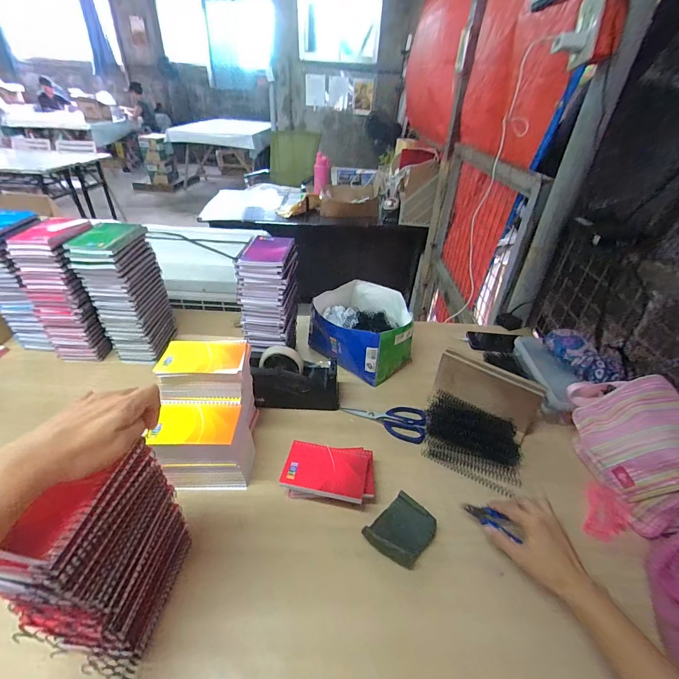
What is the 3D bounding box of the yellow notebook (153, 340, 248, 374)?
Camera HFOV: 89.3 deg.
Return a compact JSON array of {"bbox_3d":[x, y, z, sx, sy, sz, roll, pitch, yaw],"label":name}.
[{"bbox_3d":[-0.224,0.028,0.564,0.133,0.012,0.080,-2,36,-6],"label":"yellow notebook"}]

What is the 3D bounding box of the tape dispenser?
[{"bbox_3d":[-0.089,0.076,0.694,0.178,0.104,0.084,-2,36,-6],"label":"tape dispenser"}]

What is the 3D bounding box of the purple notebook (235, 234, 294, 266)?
[{"bbox_3d":[-0.142,-0.180,0.678,0.093,0.013,0.120,3,40,7],"label":"purple notebook"}]

